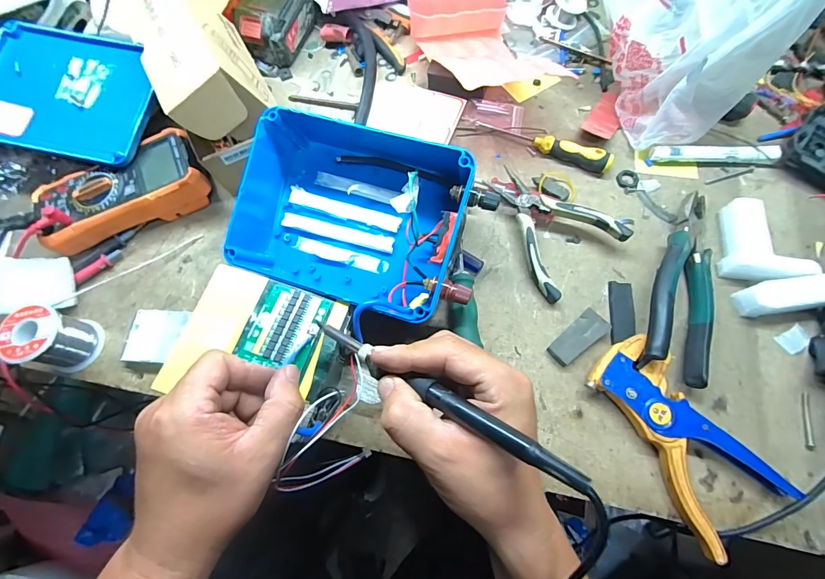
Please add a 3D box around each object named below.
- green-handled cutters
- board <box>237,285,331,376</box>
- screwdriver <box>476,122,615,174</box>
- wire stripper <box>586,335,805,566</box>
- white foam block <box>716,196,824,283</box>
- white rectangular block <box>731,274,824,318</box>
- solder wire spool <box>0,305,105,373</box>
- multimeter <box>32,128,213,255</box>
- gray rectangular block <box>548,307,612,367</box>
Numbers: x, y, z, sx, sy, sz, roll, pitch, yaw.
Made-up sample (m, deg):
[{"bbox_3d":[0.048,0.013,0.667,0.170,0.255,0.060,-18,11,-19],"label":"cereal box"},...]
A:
[{"bbox_3d":[0.263,-0.013,0.364,0.065,0.039,0.205,21,73,11],"label":"green-handled cutters"},{"bbox_3d":[-0.106,0.031,0.318,0.058,0.009,0.066,16,72,8],"label":"board"},{"bbox_3d":[0.149,-0.170,0.441,0.157,0.024,0.020,27,75,13],"label":"screwdriver"},{"bbox_3d":[0.221,0.121,0.323,0.082,0.023,0.160,-34,72,-8],"label":"wire stripper"},{"bbox_3d":[0.358,-0.048,0.391,0.071,0.034,0.088,14,72,9],"label":"white foam block"},{"bbox_3d":[0.354,0.005,0.361,0.080,0.029,0.032,-8,70,1],"label":"white rectangular block"},{"bbox_3d":[-0.341,0.048,0.361,0.049,0.054,0.052,13,72,8],"label":"solder wire spool"},{"bbox_3d":[-0.315,-0.106,0.425,0.171,0.045,0.079,-26,71,-5],"label":"multimeter"},{"bbox_3d":[0.156,0.045,0.362,0.060,0.012,0.026,-36,72,-9],"label":"gray rectangular block"}]

